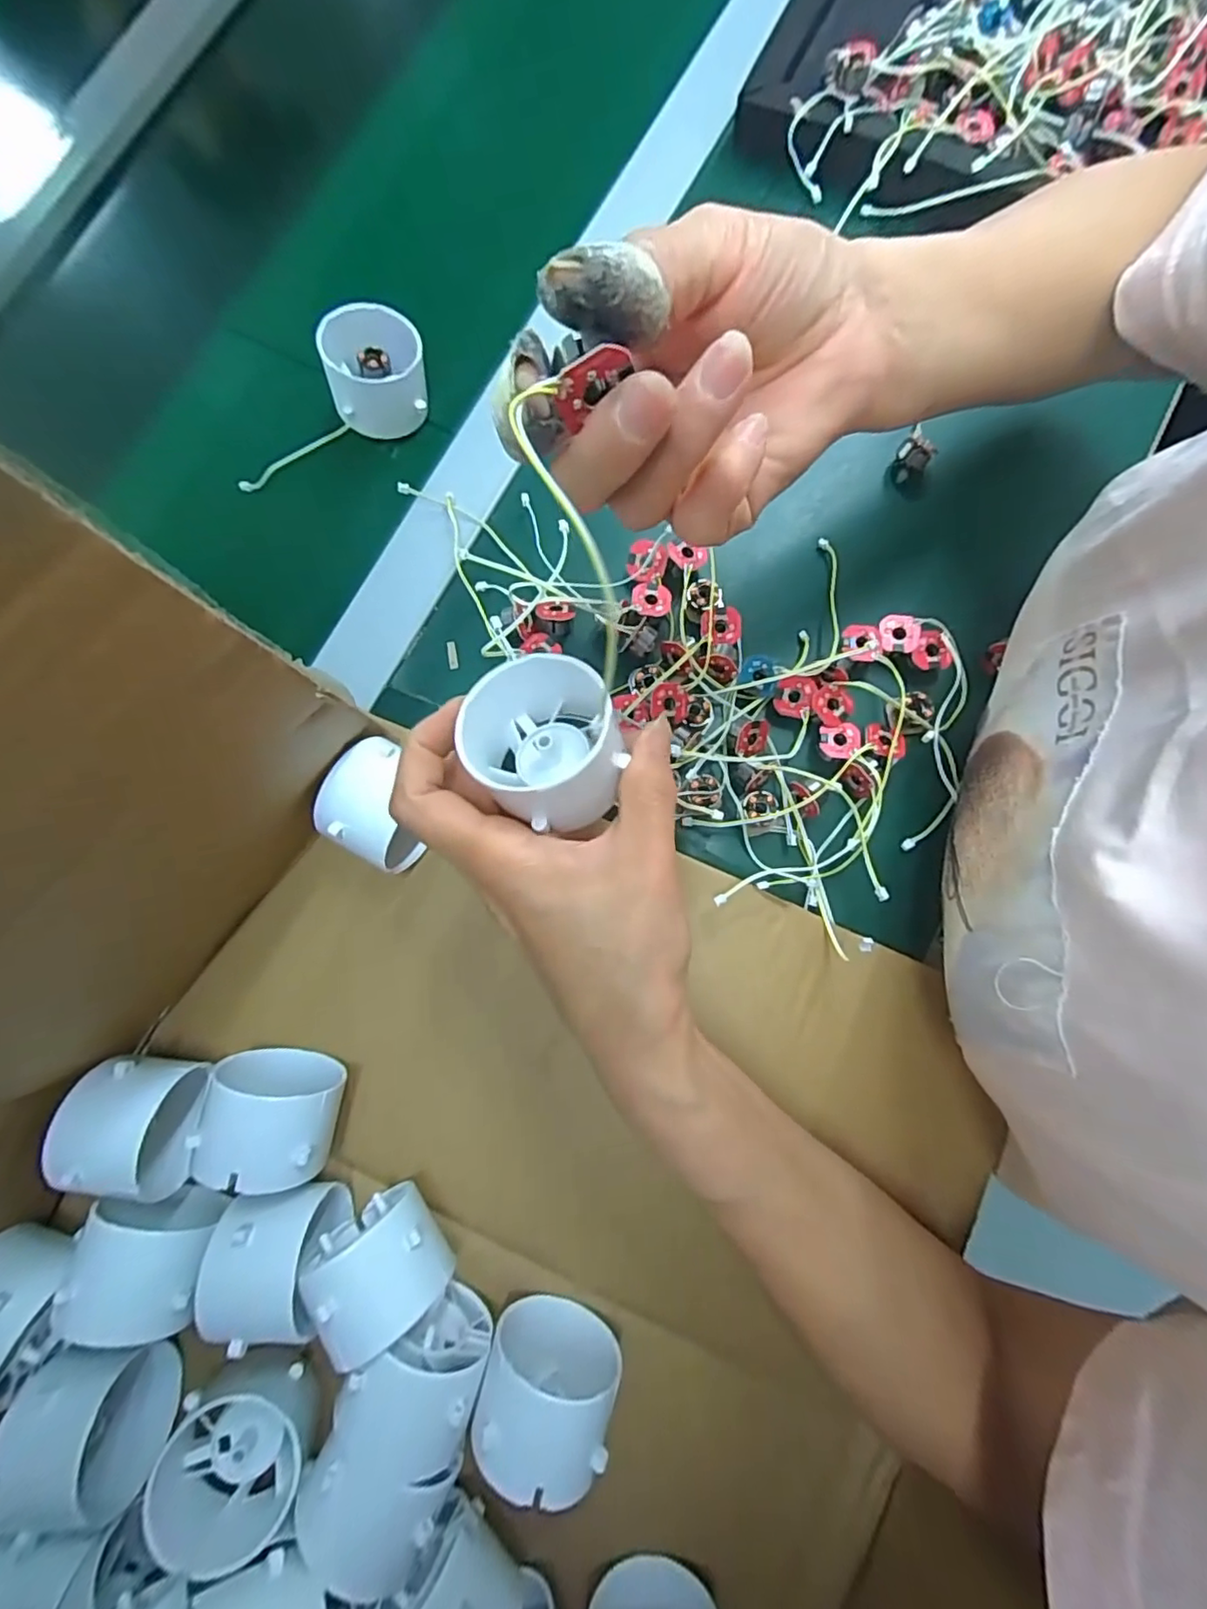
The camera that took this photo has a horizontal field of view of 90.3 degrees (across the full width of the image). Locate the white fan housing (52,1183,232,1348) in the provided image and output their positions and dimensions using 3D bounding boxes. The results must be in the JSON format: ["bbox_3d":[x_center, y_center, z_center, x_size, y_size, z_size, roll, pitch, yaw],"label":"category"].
[{"bbox_3d":[-0.170,0.174,0.230,0.048,0.050,0.036,16,81,3],"label":"white fan housing"}]

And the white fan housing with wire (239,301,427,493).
[{"bbox_3d":[-0.147,-0.217,0.316,0.113,0.033,0.053,-25,81,-3],"label":"white fan housing with wire"}]

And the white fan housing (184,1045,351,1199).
[{"bbox_3d":[-0.131,0.124,0.238,0.051,0.043,0.039,8,81,2],"label":"white fan housing"}]

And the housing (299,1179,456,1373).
[{"bbox_3d":[-0.084,0.176,0.232,0.045,0.050,0.038,-26,81,-3],"label":"housing"}]

